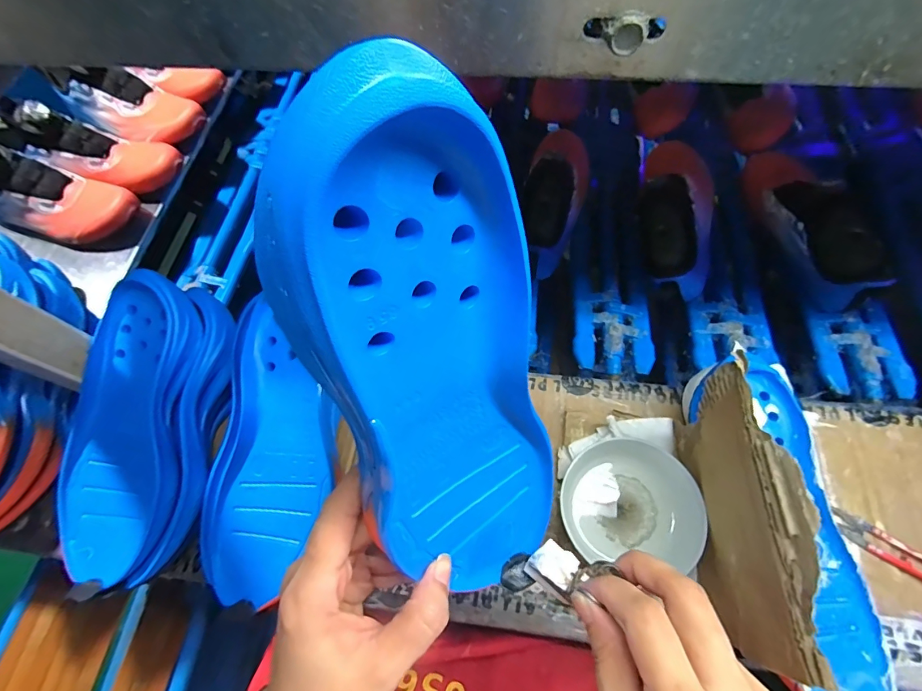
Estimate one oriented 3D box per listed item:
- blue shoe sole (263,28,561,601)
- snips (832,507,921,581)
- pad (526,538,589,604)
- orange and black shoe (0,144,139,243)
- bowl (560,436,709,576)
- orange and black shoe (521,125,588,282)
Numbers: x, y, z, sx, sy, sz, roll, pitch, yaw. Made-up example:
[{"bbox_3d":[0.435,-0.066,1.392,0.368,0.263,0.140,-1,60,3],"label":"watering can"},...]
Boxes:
[{"bbox_3d":[-0.002,0.033,0.175,0.080,0.257,0.029,-19,42,-5],"label":"blue shoe sole"},{"bbox_3d":[0.378,0.179,0.364,0.100,0.009,0.024,29,70,16],"label":"snips"},{"bbox_3d":[0.055,0.130,0.244,0.027,0.008,0.024,36,72,18],"label":"pad"},{"bbox_3d":[-0.533,-0.189,0.536,0.223,0.098,0.098,15,93,-5],"label":"orange and black shoe"},{"bbox_3d":[0.141,0.133,0.360,0.104,0.052,0.092,3,65,5],"label":"bowl"},{"bbox_3d":[0.125,-0.202,0.546,0.071,0.109,0.225,15,66,10],"label":"orange and black shoe"}]

